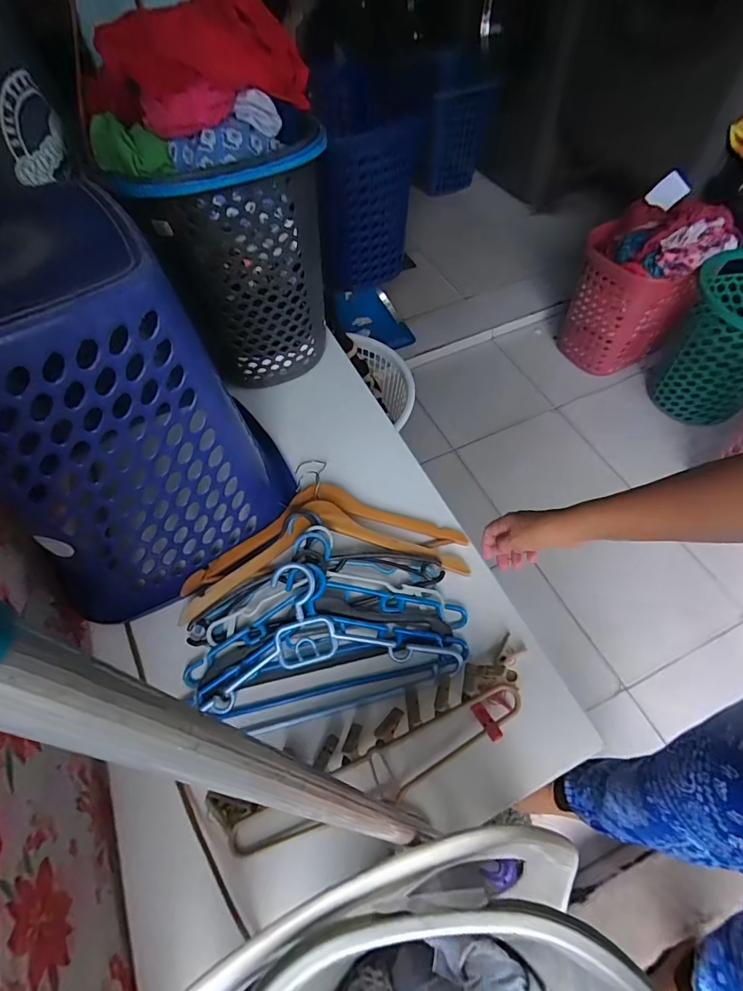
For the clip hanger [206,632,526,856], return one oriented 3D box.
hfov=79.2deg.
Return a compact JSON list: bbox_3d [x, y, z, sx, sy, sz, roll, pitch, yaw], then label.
[{"bbox_3d":[0.023,0.316,0.563,0.441,0.043,0.098,-24,60,-12],"label":"clip hanger"}]

